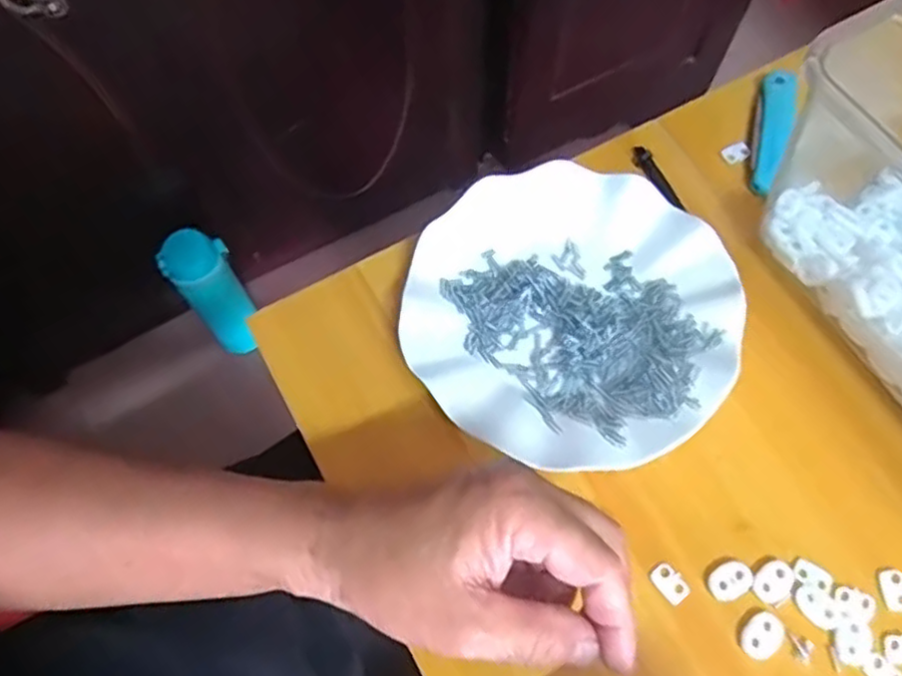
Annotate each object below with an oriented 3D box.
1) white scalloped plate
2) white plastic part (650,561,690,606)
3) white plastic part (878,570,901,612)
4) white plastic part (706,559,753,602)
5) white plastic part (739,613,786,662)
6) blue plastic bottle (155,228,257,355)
[{"bbox_3d":[0.067,-0.014,0.404,0.178,0.022,0.176,0,67,0],"label":"white scalloped plate"},{"bbox_3d":[0.111,0.124,0.356,0.014,0.004,0.020,-39,72,-15],"label":"white plastic part"},{"bbox_3d":[0.225,0.127,0.355,0.014,0.004,0.019,-5,67,-2],"label":"white plastic part"},{"bbox_3d":[0.142,0.123,0.357,0.023,0.004,0.016,-27,70,-11],"label":"white plastic part"},{"bbox_3d":[0.154,0.146,0.346,0.023,0.004,0.018,-35,71,-14],"label":"white plastic part"},{"bbox_3d":[-0.276,-0.046,0.842,0.053,0.186,0.074,41,73,16],"label":"blue plastic bottle"}]

